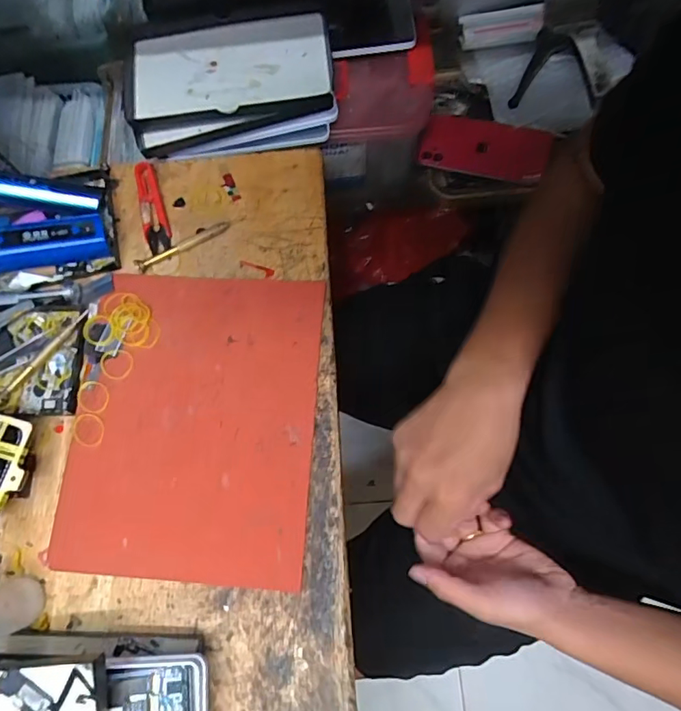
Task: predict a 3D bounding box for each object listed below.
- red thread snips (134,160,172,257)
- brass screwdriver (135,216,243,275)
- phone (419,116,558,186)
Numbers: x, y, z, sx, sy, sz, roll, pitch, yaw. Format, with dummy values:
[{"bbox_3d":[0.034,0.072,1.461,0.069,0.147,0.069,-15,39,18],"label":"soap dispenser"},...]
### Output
[{"bbox_3d":[-0.182,-0.142,0.480,0.023,0.009,0.094,-19,74,-3],"label":"red thread snips"},{"bbox_3d":[-0.141,-0.107,0.472,0.108,0.004,0.012,-28,75,-6],"label":"brass screwdriver"},{"bbox_3d":[0.172,-0.247,0.600,0.149,0.014,0.063,14,97,5],"label":"phone"}]

